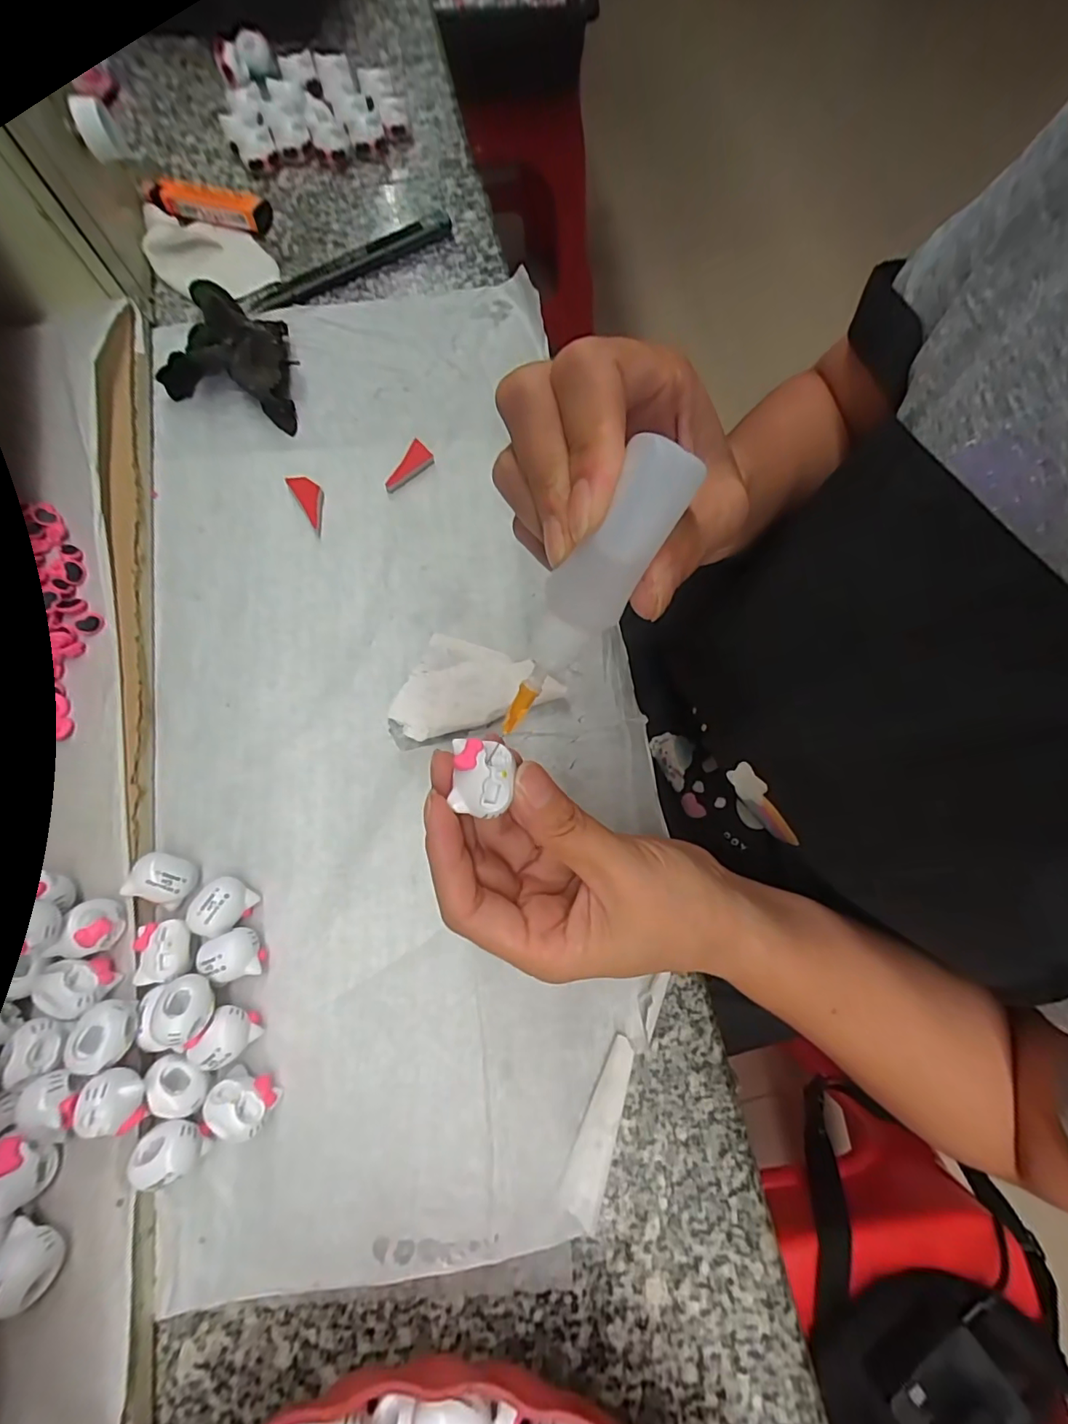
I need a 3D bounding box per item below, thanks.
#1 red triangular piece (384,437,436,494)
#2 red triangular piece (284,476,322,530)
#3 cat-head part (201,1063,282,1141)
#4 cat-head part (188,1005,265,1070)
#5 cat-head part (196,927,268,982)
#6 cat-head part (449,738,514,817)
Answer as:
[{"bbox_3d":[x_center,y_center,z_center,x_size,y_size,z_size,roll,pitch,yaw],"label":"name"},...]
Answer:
[{"bbox_3d":[-0.070,-0.139,0.311,0.016,0.008,0.034,27,76,6],"label":"red triangular piece"},{"bbox_3d":[-0.127,-0.121,0.308,0.014,0.008,0.035,-32,77,-9],"label":"red triangular piece"},{"bbox_3d":[-0.120,0.161,0.221,0.024,0.019,0.019,15,75,3],"label":"cat-head part"},{"bbox_3d":[-0.130,0.136,0.228,0.021,0.019,0.021,0,74,-1],"label":"cat-head part"},{"bbox_3d":[-0.132,0.106,0.236,0.023,0.019,0.020,-12,75,-4],"label":"cat-head part"},{"bbox_3d":[-0.017,0.020,0.175,0.019,0.007,0.023,3,74,0],"label":"cat-head part"}]

